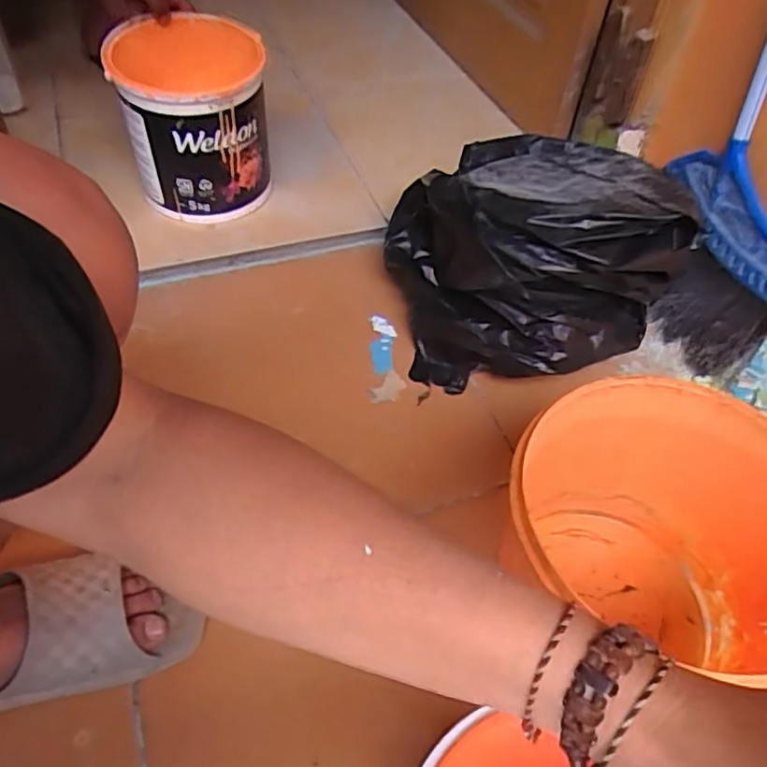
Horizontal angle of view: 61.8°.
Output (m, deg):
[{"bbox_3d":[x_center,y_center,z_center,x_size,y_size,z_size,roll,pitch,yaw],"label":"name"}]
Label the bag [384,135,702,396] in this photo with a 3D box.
[{"bbox_3d":[0.151,-0.164,0.734,0.277,0.187,0.325,-12,53,-14],"label":"bag"}]

